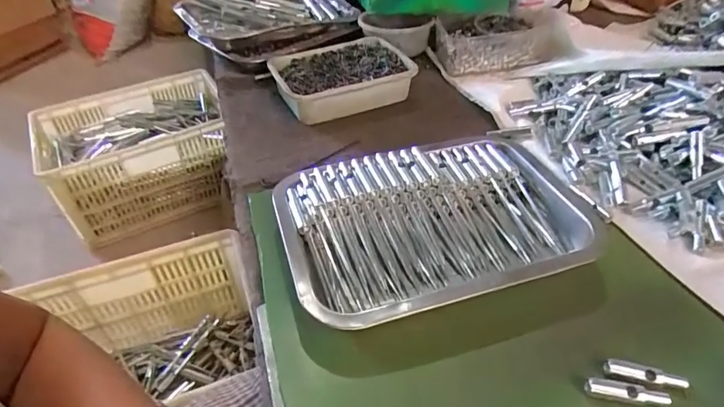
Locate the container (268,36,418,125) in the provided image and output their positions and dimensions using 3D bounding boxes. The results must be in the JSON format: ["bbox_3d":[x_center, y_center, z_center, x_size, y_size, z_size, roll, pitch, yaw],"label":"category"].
[{"bbox_3d":[-0.027,-0.172,0.629,0.179,0.044,0.125,-18,45,-16],"label":"container"}]

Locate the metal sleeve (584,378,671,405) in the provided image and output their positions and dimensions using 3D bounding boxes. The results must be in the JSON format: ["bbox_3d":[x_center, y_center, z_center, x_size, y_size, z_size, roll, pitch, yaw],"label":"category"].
[{"bbox_3d":[0.180,0.130,0.315,0.052,0.009,0.010,9,44,11],"label":"metal sleeve"}]

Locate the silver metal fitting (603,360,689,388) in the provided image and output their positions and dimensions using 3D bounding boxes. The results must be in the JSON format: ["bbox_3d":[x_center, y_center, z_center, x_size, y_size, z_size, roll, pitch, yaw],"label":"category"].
[{"bbox_3d":[0.196,0.120,0.322,0.051,0.010,0.009,11,45,14],"label":"silver metal fitting"}]

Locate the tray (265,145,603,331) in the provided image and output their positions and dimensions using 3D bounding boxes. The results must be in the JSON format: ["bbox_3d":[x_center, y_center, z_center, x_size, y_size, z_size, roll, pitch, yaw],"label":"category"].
[{"bbox_3d":[0.068,0.013,0.417,0.276,0.039,0.183,-14,44,-12],"label":"tray"}]

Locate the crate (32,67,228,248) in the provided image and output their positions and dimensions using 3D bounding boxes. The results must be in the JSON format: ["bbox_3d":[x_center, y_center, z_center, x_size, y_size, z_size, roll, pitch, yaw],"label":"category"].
[{"bbox_3d":[-0.587,-0.137,1.267,0.455,0.232,0.331,-23,47,-21],"label":"crate"}]

